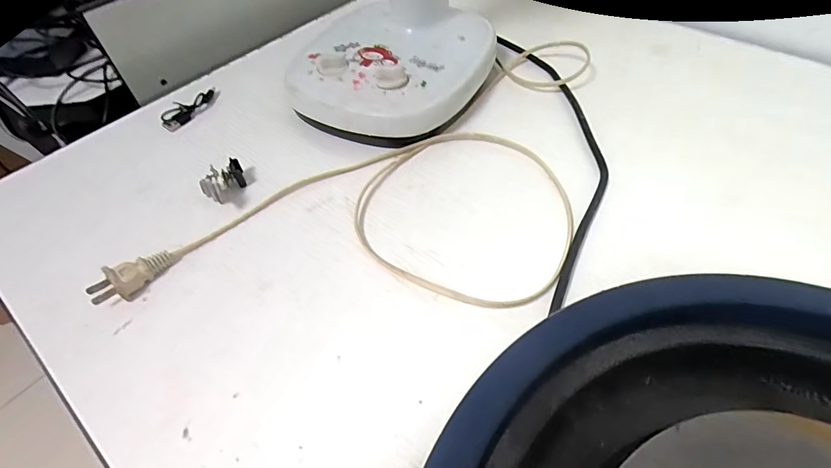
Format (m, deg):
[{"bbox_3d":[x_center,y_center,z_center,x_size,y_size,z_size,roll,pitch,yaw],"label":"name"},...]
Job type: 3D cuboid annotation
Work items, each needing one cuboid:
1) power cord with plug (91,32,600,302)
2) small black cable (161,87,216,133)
[{"bbox_3d":[-0.024,-0.085,0.407,0.395,0.018,0.340,0,51,3],"label":"power cord with plug"},{"bbox_3d":[-0.243,-0.133,0.462,0.022,0.011,0.075,16,54,15],"label":"small black cable"}]

